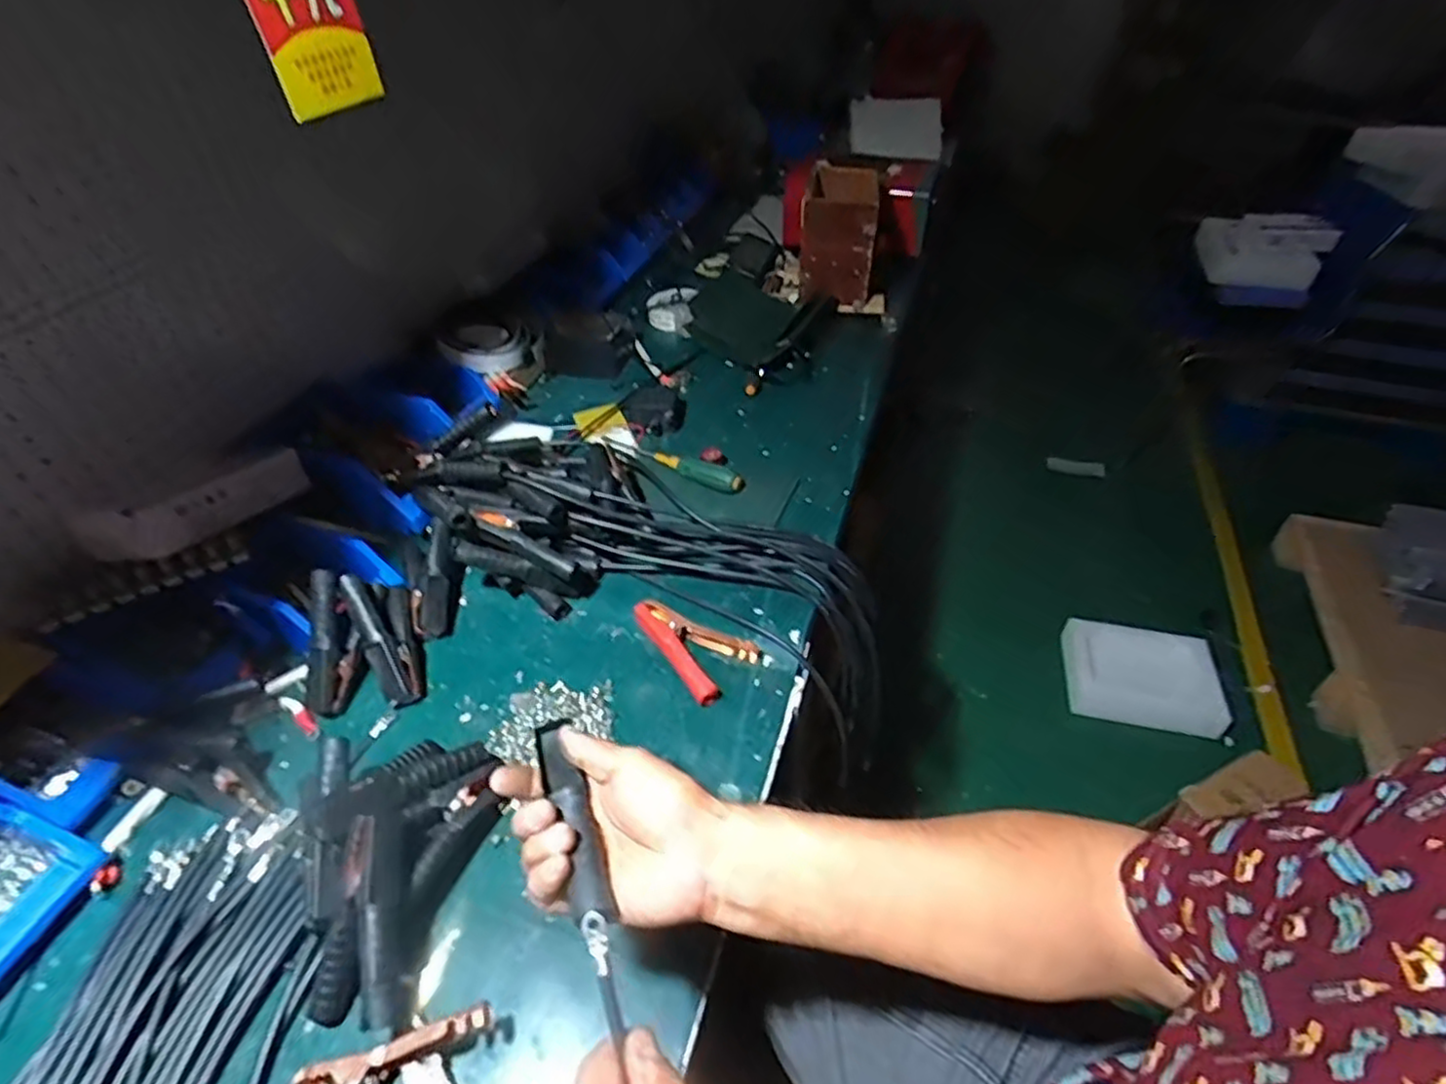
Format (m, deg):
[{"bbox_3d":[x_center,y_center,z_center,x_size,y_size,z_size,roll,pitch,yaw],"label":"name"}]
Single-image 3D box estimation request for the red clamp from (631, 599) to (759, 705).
[{"bbox_3d":[-0.023,0.101,0.736,0.088,0.022,0.134,-25,48,-24],"label":"red clamp"}]

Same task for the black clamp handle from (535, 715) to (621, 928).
[{"bbox_3d":[-0.096,0.165,0.435,0.025,0.022,0.144,-17,36,-17],"label":"black clamp handle"}]

